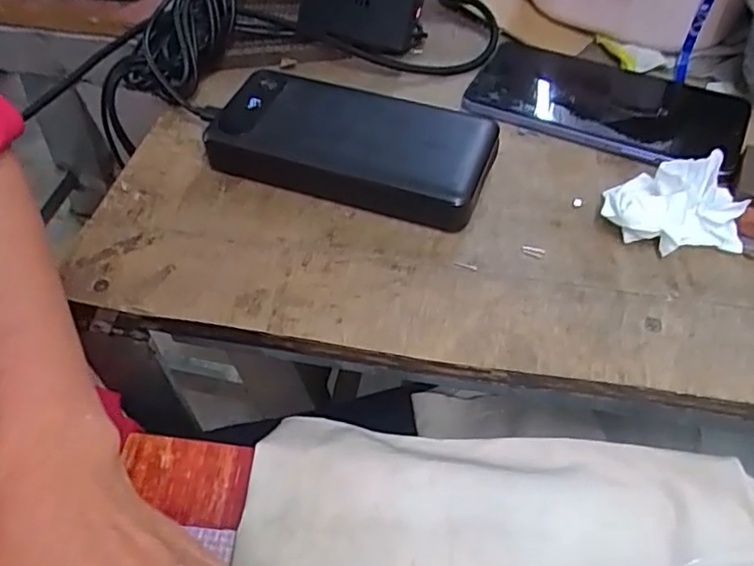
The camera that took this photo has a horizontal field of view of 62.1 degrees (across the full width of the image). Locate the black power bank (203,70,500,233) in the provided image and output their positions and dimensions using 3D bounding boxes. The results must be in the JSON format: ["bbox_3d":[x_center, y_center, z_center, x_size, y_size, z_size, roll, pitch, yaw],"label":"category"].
[{"bbox_3d":[-0.014,-0.079,0.355,0.154,0.026,0.070,16,57,12],"label":"black power bank"}]

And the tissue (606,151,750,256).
[{"bbox_3d":[0.152,-0.044,0.318,0.070,0.037,0.051,-3,54,-1],"label":"tissue"}]

